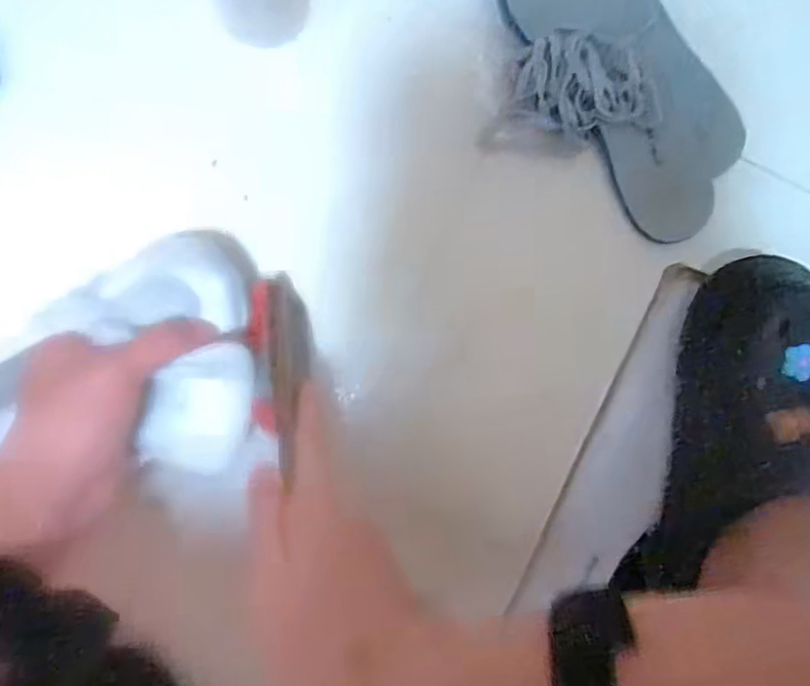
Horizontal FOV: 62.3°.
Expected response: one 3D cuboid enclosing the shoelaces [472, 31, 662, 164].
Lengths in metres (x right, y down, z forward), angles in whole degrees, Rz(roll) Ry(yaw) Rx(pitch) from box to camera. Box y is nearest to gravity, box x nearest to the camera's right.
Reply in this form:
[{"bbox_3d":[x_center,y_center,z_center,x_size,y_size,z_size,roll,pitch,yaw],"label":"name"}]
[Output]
[{"bbox_3d":[0.107,-0.147,0.402,0.102,0.029,0.065,12,93,-2],"label":"shoelaces"}]

